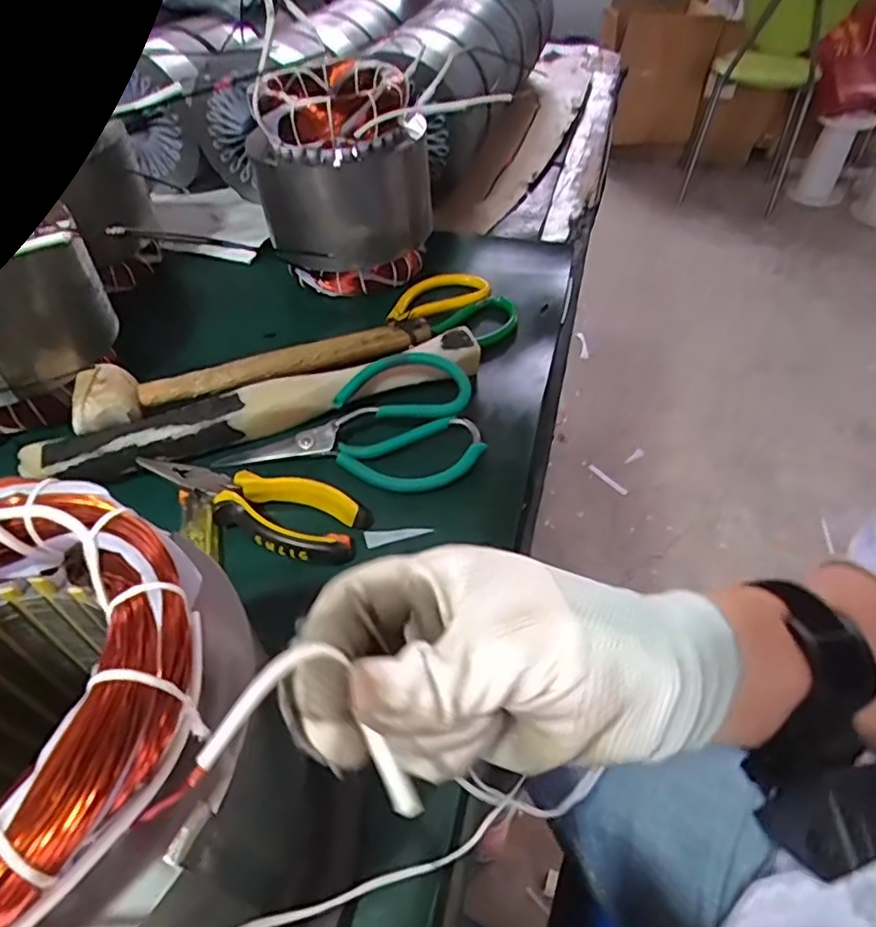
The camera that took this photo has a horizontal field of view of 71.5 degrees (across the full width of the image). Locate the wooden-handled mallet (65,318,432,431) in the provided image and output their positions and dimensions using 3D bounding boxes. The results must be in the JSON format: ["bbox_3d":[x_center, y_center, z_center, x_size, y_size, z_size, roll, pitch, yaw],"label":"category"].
[{"bbox_3d":[-0.137,-0.074,0.476,0.266,0.044,0.057,-20,51,-18],"label":"wooden-handled mallet"}]

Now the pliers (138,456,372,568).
[{"bbox_3d":[-0.120,0.021,0.398,0.152,0.019,0.052,22,51,18],"label":"pliers"}]

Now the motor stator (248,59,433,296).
[{"bbox_3d":[-0.081,-0.257,0.569,0.139,0.173,0.139,7,48,6],"label":"motor stator"}]

